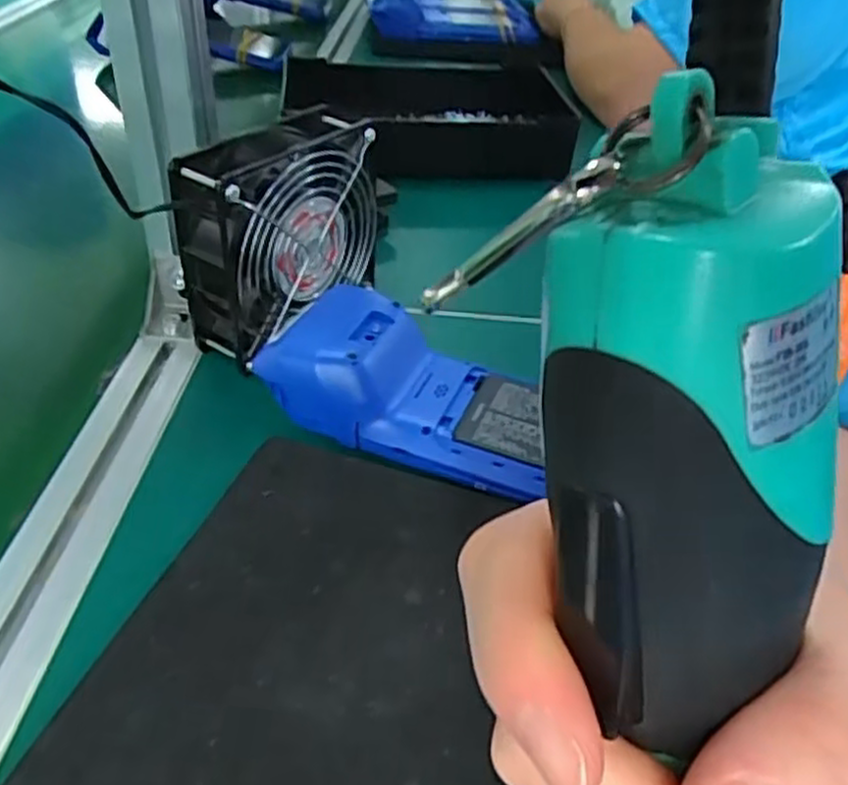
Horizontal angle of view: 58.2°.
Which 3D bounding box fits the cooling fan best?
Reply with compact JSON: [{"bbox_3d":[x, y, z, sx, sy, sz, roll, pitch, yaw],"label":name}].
[{"bbox_3d":[-0.077,-0.090,0.436,0.057,0.108,0.126,26,44,25],"label":"cooling fan"}]

